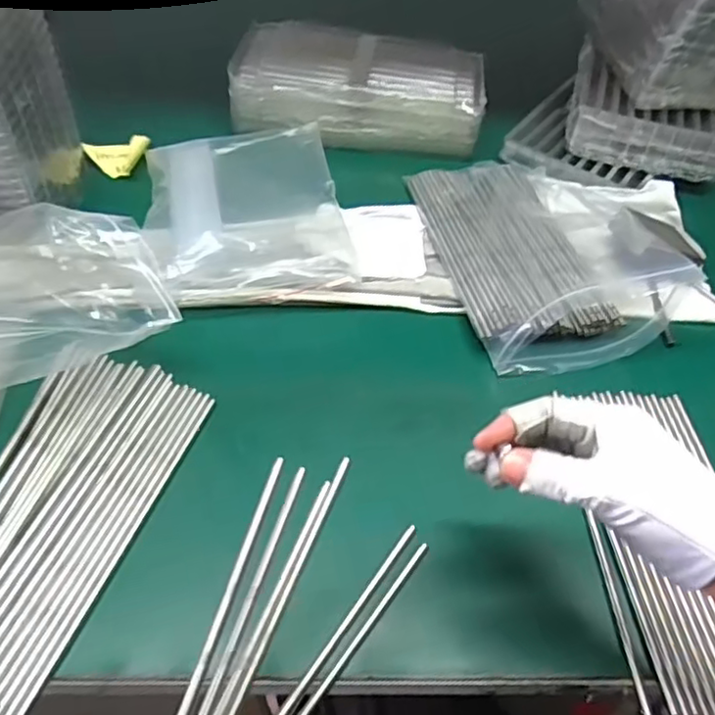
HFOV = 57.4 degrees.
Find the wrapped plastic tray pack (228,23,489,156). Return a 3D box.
[{"bbox_3d":[0.003,-0.318,0.757,0.280,0.057,0.164,5,49,-1],"label":"wrapped plastic tray pack"}]

